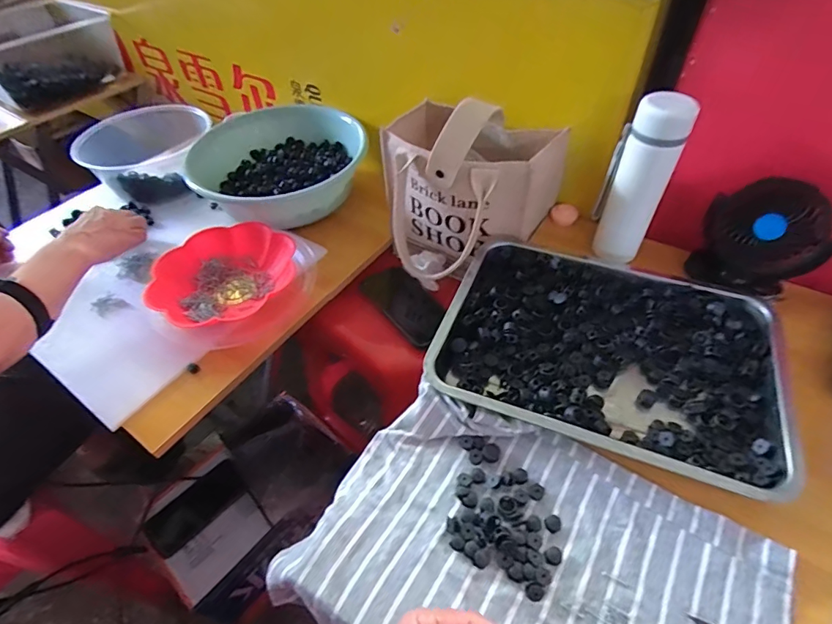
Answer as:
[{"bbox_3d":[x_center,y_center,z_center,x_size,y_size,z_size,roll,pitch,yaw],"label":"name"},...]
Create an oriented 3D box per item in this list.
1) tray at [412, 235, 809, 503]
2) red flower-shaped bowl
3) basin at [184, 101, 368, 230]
[{"bbox_3d":[0.209,0.031,0.507,0.336,0.037,0.266,16,51,17],"label":"tray"},{"bbox_3d":[-0.279,-0.049,0.653,0.174,0.051,0.199,32,58,27],"label":"red flower-shaped bowl"},{"bbox_3d":[-0.235,-0.256,0.787,0.271,0.088,0.261,28,56,25],"label":"basin"}]

